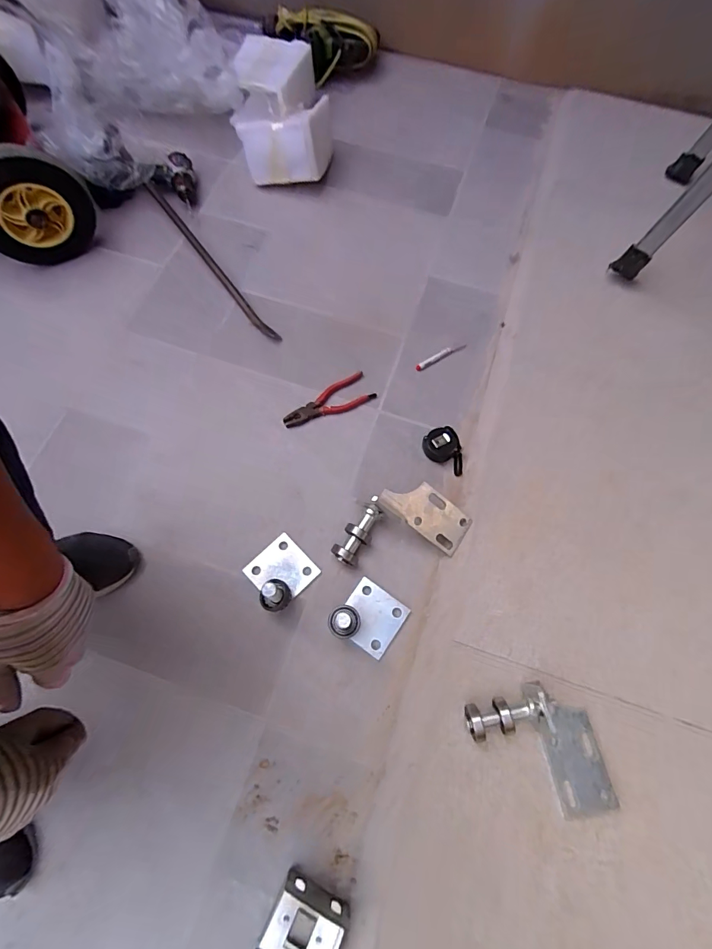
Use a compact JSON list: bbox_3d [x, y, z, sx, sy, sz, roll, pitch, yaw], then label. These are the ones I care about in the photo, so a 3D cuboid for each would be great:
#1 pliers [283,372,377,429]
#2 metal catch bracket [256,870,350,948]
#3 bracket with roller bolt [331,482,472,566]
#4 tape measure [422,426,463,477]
[{"bbox_3d":[-0.058,-0.146,0.896,0.190,0.013,0.065,-28,72,-10],"label":"pliers"},{"bbox_3d":[-0.070,0.617,0.581,0.105,0.059,0.103,22,71,8],"label":"metal catch bracket"},{"bbox_3d":[0.080,0.086,0.760,0.248,0.091,0.115,-5,70,-2],"label":"bracket with roller bolt"},{"bbox_3d":[0.177,-0.053,0.849,0.096,0.032,0.070,29,73,10],"label":"tape measure"}]

